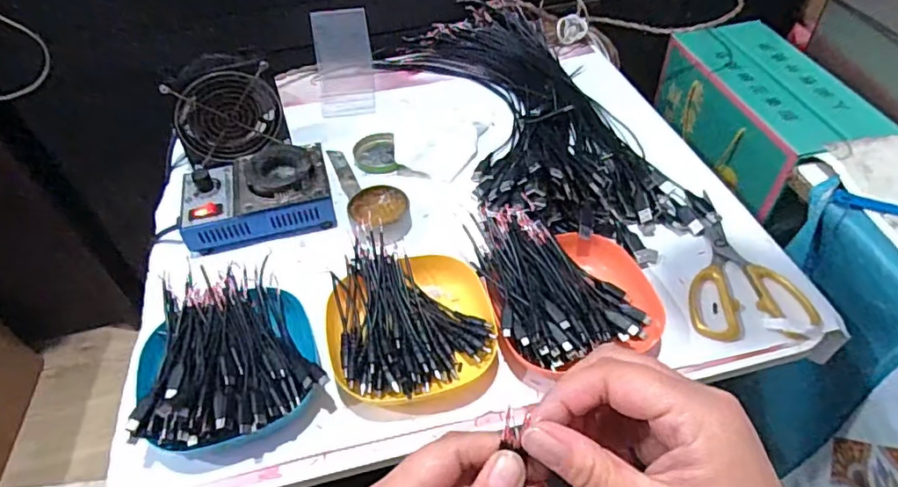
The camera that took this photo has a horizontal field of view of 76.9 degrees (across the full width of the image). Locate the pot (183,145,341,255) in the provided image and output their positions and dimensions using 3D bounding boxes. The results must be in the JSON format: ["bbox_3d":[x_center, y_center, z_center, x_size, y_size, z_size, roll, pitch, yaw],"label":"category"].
[{"bbox_3d":[-0.202,-0.053,0.595,0.149,0.055,0.096,-13,49,-7],"label":"pot"}]

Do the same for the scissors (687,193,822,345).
[{"bbox_3d":[0.266,0.016,0.533,0.101,0.012,0.168,-2,48,3],"label":"scissors"}]

